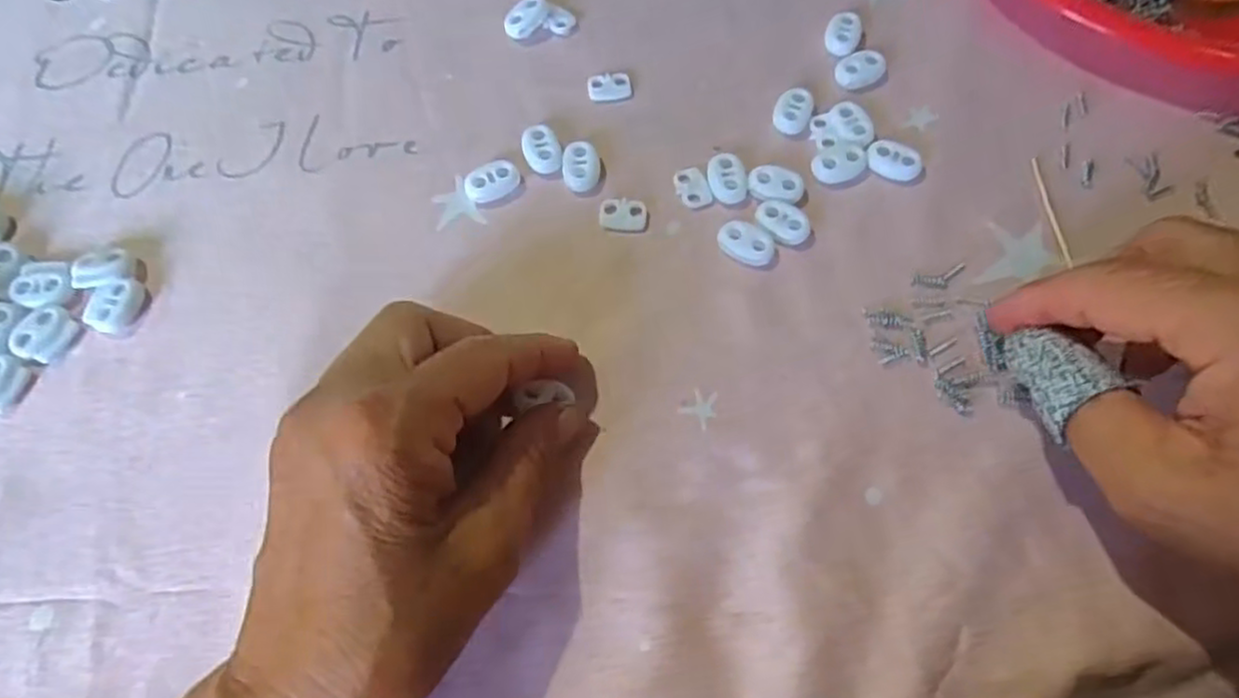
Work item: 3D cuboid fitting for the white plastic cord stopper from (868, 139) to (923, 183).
[{"bbox_3d":[0.111,-0.075,0.294,0.022,0.006,0.014,23,70,10],"label":"white plastic cord stopper"}]

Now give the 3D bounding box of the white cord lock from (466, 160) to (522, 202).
[{"bbox_3d":[-0.051,-0.068,0.294,0.022,0.007,0.013,-23,69,-8],"label":"white cord lock"}]

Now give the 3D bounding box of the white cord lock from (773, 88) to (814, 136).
[{"bbox_3d":[0.072,-0.099,0.306,0.015,0.007,0.022,19,70,9],"label":"white cord lock"}]

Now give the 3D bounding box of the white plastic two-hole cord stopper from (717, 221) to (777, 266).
[{"bbox_3d":[0.049,-0.041,0.282,0.023,0.004,0.015,26,71,11],"label":"white plastic two-hole cord stopper"}]

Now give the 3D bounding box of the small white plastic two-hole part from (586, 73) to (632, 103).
[{"bbox_3d":[-0.004,-0.114,0.314,0.019,0.004,0.014,-7,68,-2],"label":"small white plastic two-hole part"}]

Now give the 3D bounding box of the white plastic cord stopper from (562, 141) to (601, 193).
[{"bbox_3d":[-0.016,-0.074,0.297,0.015,0.005,0.021,2,68,2],"label":"white plastic cord stopper"}]

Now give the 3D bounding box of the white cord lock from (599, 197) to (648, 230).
[{"bbox_3d":[0.001,-0.054,0.290,0.019,0.004,0.013,2,68,2],"label":"white cord lock"}]

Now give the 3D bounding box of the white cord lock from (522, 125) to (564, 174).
[{"bbox_3d":[-0.032,-0.081,0.300,0.014,0.006,0.022,-18,68,-6],"label":"white cord lock"}]

